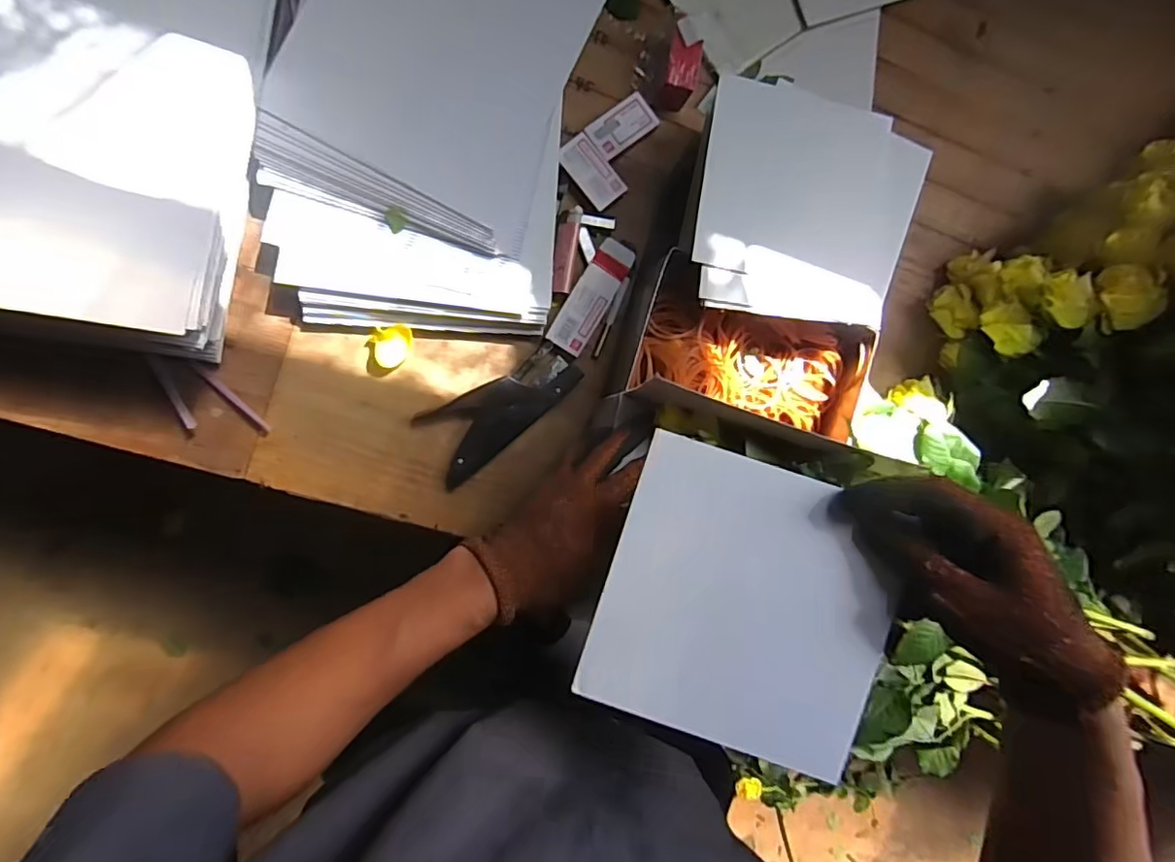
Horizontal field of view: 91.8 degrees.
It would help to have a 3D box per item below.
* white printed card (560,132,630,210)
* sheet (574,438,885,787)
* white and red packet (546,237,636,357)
[{"bbox_3d":[0.005,-0.245,0.540,0.039,0.006,0.066,-42,95,-10],"label":"white printed card"},{"bbox_3d":[0.088,0.098,0.319,0.152,0.004,0.154,18,89,4],"label":"sheet"},{"bbox_3d":[0.004,-0.128,0.543,0.037,0.014,0.114,32,88,-10],"label":"white and red packet"}]

